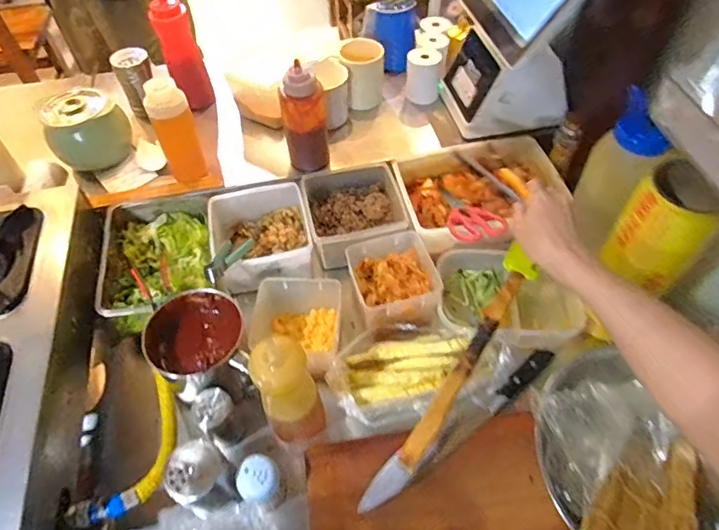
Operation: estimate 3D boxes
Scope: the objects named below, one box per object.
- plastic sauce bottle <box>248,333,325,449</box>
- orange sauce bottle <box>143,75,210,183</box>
[{"bbox_3d":[-0.083,0.158,0.596,0.067,0.198,0.064,-15,54,-10],"label":"plastic sauce bottle"},{"bbox_3d":[-0.283,-0.203,0.777,0.061,0.162,0.049,-23,56,-15],"label":"orange sauce bottle"}]

